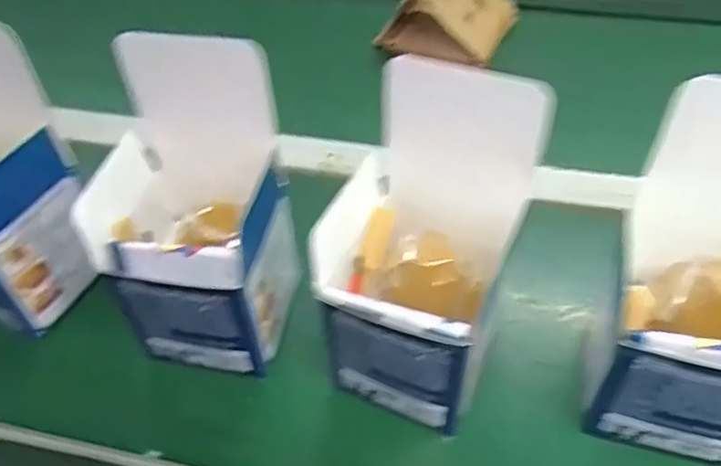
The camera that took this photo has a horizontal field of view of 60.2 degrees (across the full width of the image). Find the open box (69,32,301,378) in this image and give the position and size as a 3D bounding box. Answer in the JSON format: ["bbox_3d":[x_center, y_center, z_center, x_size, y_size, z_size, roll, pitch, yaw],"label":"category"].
[{"bbox_3d":[-0.093,-0.013,0.365,0.100,0.157,0.117,3,47,6],"label":"open box"}]

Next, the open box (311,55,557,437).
[{"bbox_3d":[0.035,0.008,0.332,0.089,0.162,0.105,16,50,18],"label":"open box"}]

